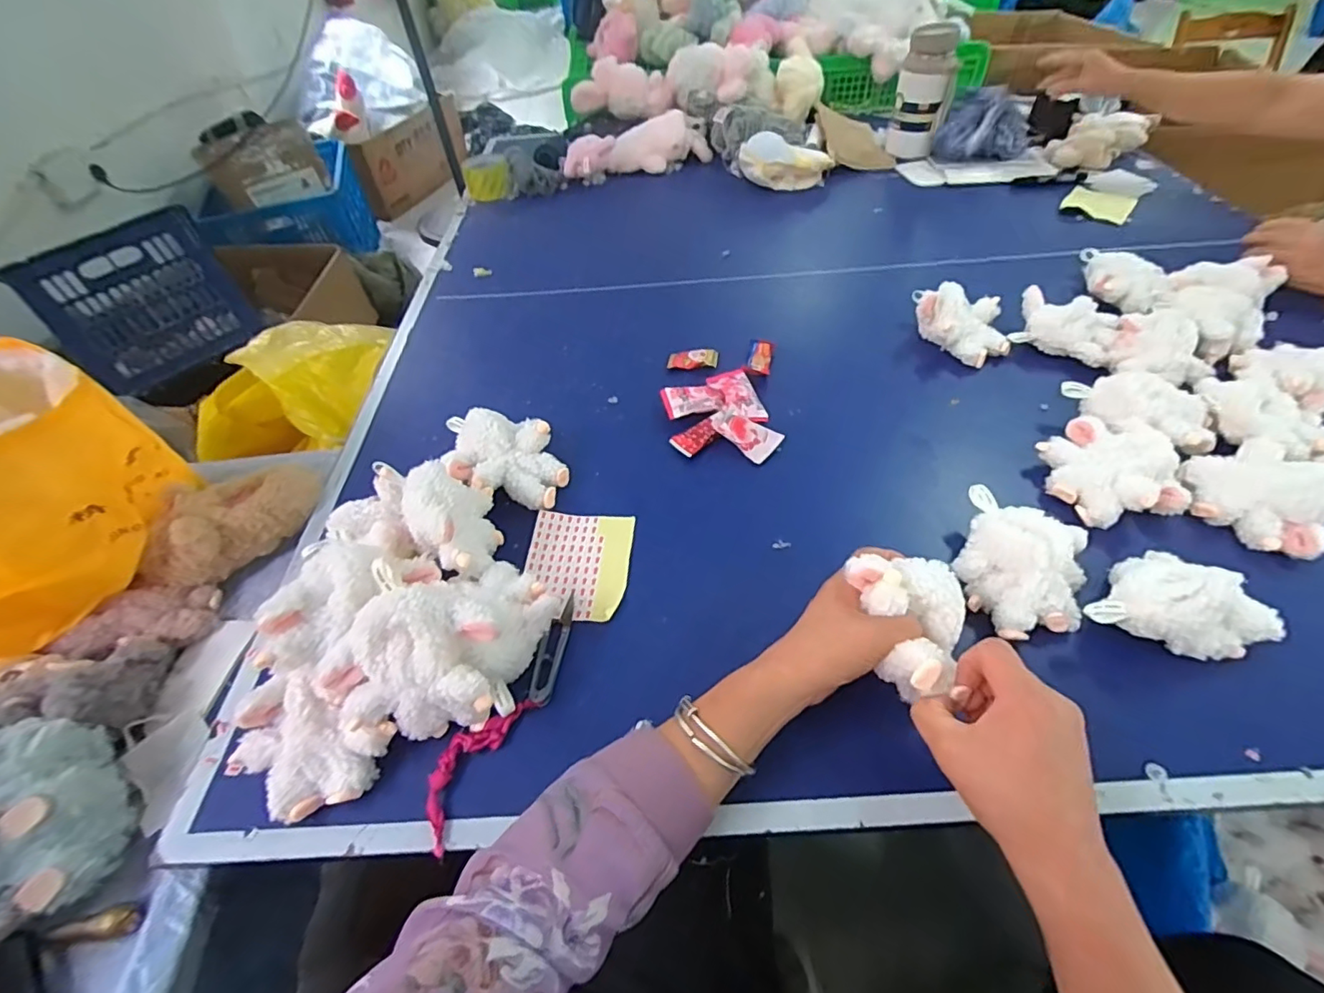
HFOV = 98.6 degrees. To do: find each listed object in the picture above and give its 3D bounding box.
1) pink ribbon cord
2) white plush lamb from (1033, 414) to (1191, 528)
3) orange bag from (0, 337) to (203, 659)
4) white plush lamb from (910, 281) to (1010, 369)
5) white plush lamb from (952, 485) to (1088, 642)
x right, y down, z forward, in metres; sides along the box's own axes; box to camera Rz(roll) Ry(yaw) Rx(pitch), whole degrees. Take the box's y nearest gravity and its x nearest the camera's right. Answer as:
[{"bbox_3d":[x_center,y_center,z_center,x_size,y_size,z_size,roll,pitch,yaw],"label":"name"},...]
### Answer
[{"bbox_3d":[-0.146,0.202,0.435,0.041,0.015,0.117,21,54,20],"label":"pink ribbon cord"},{"bbox_3d":[0.444,-0.027,0.570,0.108,0.048,0.121,-6,50,-1],"label":"white plush lamb"},{"bbox_3d":[-0.613,-0.013,0.513,0.252,0.166,0.231,18,54,18],"label":"orange bag"},{"bbox_3d":[0.383,-0.222,0.733,0.129,0.063,0.091,23,55,22],"label":"white plush lamb"},{"bbox_3d":[0.312,0.061,0.494,0.096,0.057,0.129,20,54,20],"label":"white plush lamb"}]

